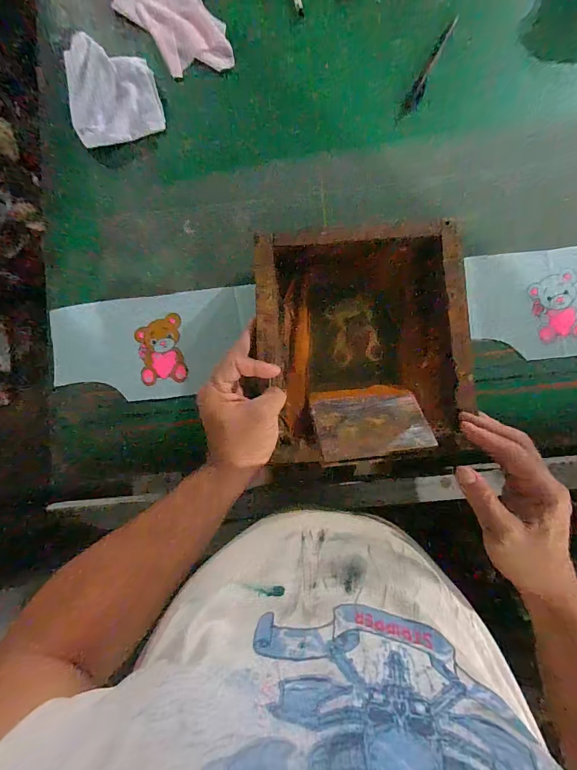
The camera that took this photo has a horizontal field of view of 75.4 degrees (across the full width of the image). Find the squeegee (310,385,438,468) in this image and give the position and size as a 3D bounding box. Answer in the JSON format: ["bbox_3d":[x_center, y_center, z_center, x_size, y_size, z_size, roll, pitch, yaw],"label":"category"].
[{"bbox_3d":[0.086,0.036,0.407,0.117,0.006,0.101,-7,41,-1],"label":"squeegee"}]

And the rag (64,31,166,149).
[{"bbox_3d":[-0.241,-0.406,0.500,0.117,0.030,0.156,-16,84,1],"label":"rag"}]

